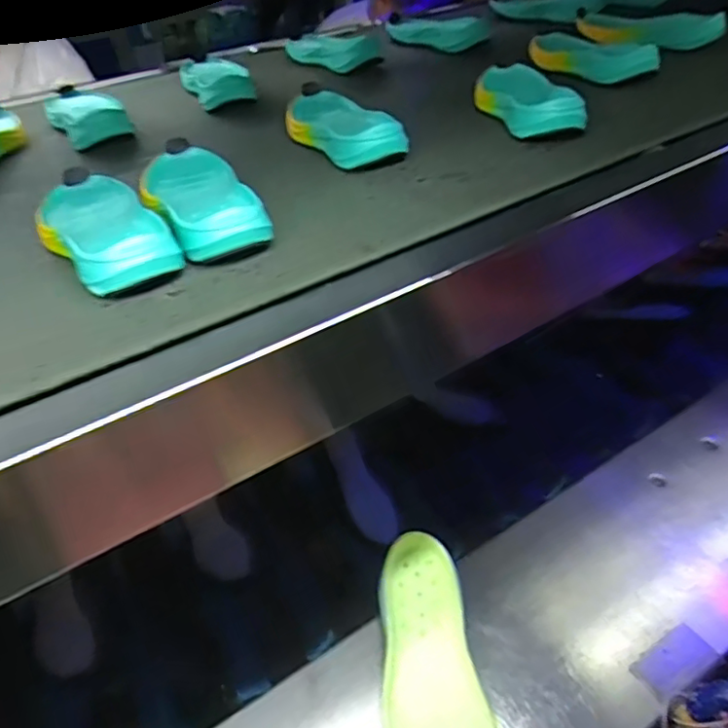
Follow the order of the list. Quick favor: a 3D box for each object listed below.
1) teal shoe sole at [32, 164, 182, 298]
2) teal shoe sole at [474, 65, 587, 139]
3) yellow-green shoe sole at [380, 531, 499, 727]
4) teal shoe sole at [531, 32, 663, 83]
[{"bbox_3d":[-0.222,-0.120,0.495,0.083,0.033,0.206,-24,46,-21],"label":"teal shoe sole"},{"bbox_3d":[0.176,-0.302,0.669,0.076,0.043,0.193,-6,42,-3],"label":"teal shoe sole"},{"bbox_3d":[0.065,0.305,0.589,0.097,0.049,0.282,-6,42,-3],"label":"yellow-green shoe sole"},{"bbox_3d":[0.295,-0.411,0.791,0.058,0.040,0.205,-28,48,-25],"label":"teal shoe sole"}]

